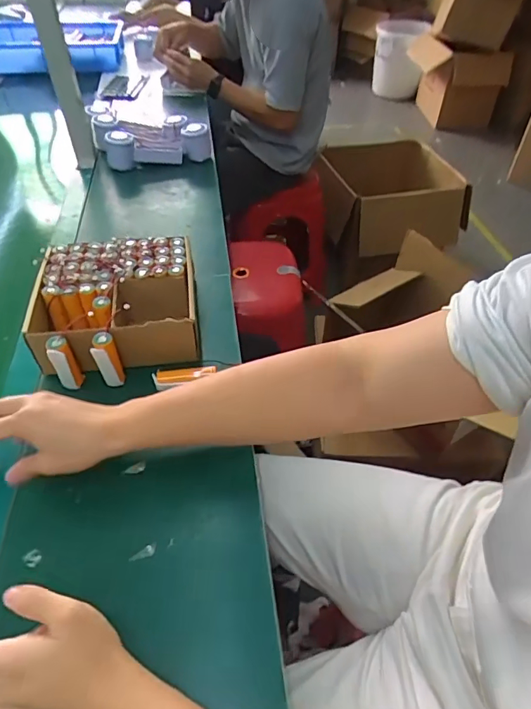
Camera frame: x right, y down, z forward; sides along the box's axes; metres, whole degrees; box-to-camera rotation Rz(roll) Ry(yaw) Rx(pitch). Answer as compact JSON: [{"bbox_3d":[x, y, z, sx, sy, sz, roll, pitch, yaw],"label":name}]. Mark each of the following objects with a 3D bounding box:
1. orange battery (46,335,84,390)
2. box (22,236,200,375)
[{"bbox_3d":[-0.226,0.011,0.520,0.024,0.066,0.023,-27,52,-22],"label":"orange battery"},{"bbox_3d":[-0.185,-0.063,0.588,0.189,0.071,0.194,-7,47,-5],"label":"box"}]

